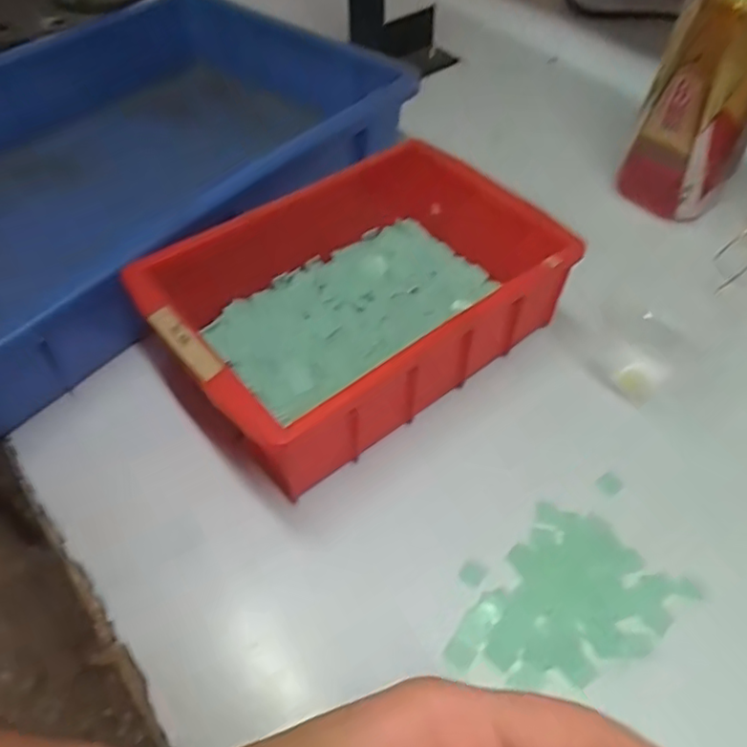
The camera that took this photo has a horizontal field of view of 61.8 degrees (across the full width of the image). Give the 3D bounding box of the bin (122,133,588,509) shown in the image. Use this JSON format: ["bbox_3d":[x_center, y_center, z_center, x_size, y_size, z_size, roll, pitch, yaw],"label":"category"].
[{"bbox_3d":[-0.008,-0.035,0.321,0.187,0.071,0.119,-33,59,-24],"label":"bin"}]

